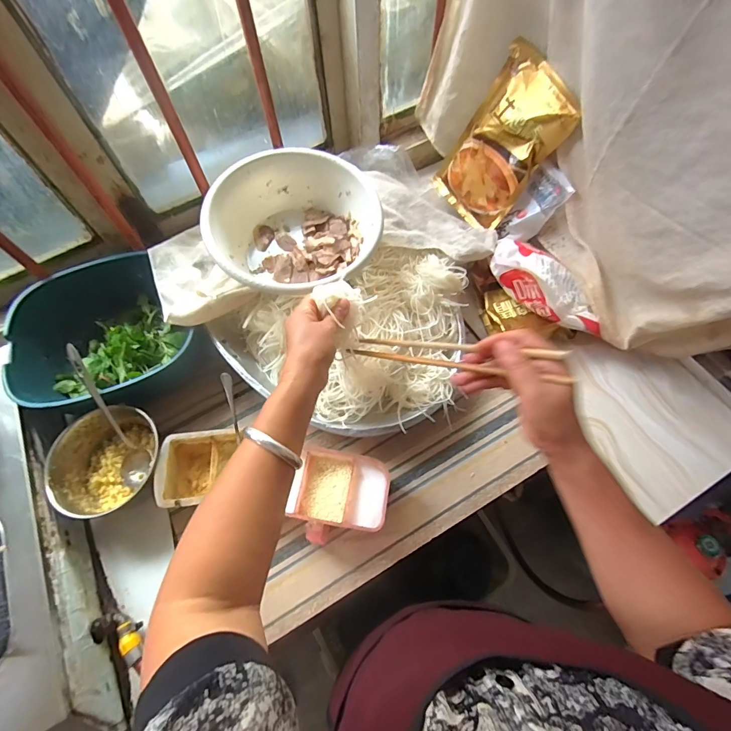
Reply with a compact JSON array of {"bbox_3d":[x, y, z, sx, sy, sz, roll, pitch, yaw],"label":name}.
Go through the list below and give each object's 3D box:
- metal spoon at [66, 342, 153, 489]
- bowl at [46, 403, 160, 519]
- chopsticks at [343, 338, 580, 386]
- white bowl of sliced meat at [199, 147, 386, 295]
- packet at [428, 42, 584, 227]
[{"bbox_3d":[-0.370,0.074,0.569,0.052,0.223,0.056,-18,23,-6],"label":"metal spoon"},{"bbox_3d":[-0.388,0.136,0.593,0.146,0.071,0.149,-1,64,2],"label":"bowl"},{"bbox_3d":[0.084,-0.010,0.421,0.248,0.025,0.028,8,60,43],"label":"chopsticks"},{"bbox_3d":[-0.107,-0.207,0.612,0.252,0.110,0.227,-41,69,-16],"label":"white bowl of sliced meat"},{"bbox_3d":[0.245,-0.397,0.714,0.046,0.258,0.183,-21,72,-38],"label":"packet"}]

